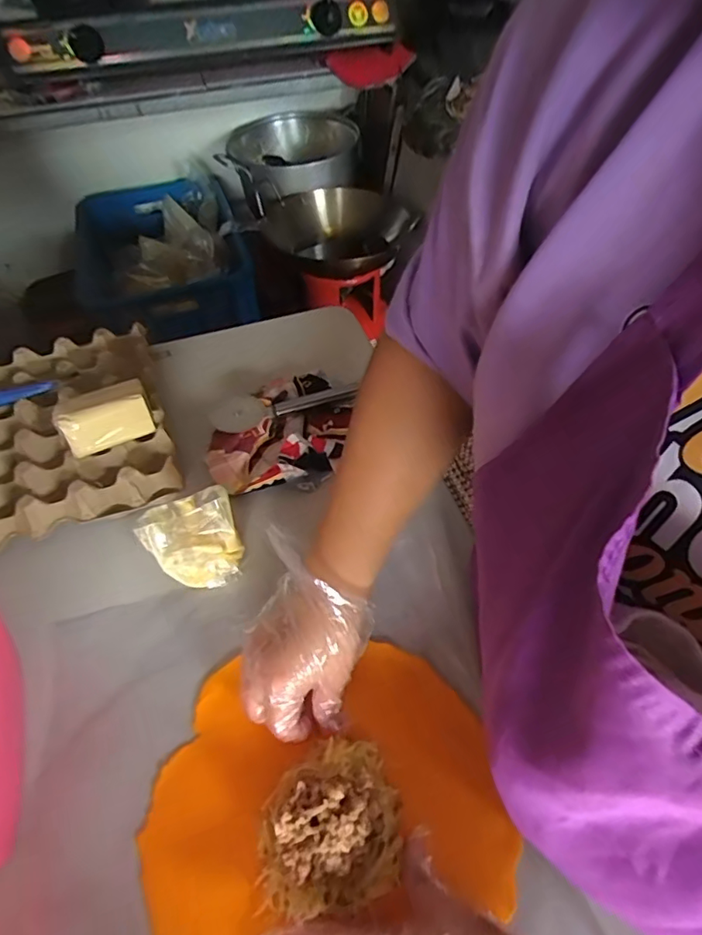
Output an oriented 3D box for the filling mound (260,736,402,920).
[{"bbox_3d":[-0.014,0.237,0.357,0.092,0.036,0.093,-7,51,-3],"label":"filling mound"}]

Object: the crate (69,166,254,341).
[{"bbox_3d":[-0.445,-0.511,1.277,0.335,0.179,0.523,-23,53,-15],"label":"crate"}]

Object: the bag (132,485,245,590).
[{"bbox_3d":[-0.140,0.069,0.480,0.079,0.085,0.030,-21,18,-9],"label":"bag"}]

